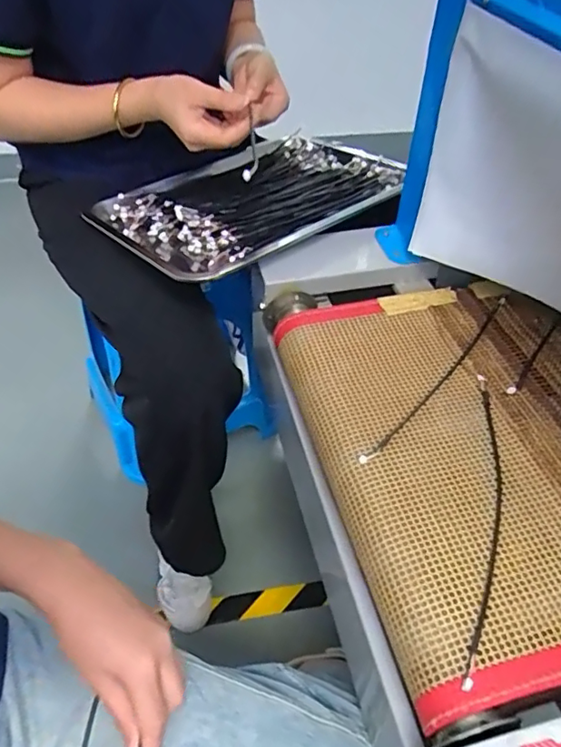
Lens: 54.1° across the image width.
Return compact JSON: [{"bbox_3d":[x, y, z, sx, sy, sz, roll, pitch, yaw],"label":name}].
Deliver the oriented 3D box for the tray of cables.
[{"bbox_3d":[-0.036,-0.235,0.748,0.397,0.044,0.298,-34,48,-28],"label":"tray of cables"}]

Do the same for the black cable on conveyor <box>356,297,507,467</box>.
[{"bbox_3d":[0.159,-0.001,0.534,0.012,0.018,0.271,31,58,27],"label":"black cable on conveyor"}]

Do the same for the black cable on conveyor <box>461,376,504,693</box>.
[{"bbox_3d":[0.166,0.106,0.439,0.026,0.012,0.276,10,50,12],"label":"black cable on conveyor"}]

